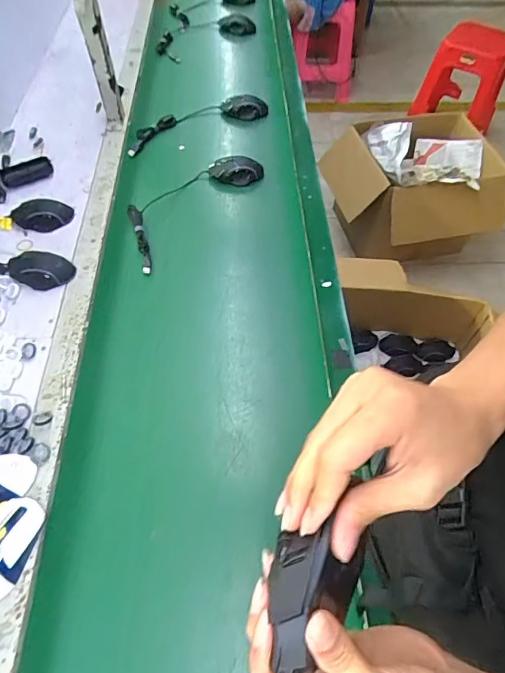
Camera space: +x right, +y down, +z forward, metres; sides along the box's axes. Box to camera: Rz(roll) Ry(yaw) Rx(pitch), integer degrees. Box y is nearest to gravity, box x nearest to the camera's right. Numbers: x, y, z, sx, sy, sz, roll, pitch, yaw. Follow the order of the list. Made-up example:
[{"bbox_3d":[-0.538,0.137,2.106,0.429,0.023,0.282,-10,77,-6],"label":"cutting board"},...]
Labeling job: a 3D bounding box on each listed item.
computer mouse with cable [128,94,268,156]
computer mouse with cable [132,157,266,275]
[{"bbox_3d":[-0.138,-0.534,1.036,0.365,0.050,0.080,-22,60,-15],"label":"computer mouse with cable"},{"bbox_3d":[-0.137,-0.288,0.879,0.139,0.040,0.365,34,63,19],"label":"computer mouse with cable"}]

